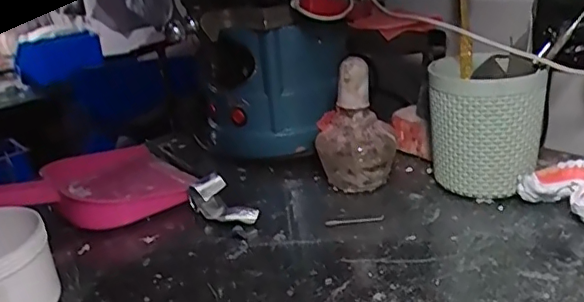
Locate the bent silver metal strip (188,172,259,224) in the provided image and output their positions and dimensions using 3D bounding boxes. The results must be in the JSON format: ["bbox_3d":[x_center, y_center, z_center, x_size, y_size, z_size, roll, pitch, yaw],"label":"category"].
[{"bbox_3d":[-0.061,0.045,0.501,0.032,0.032,0.068,-24,28,-37],"label":"bent silver metal strip"}]

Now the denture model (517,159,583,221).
[{"bbox_3d":[0.226,0.032,0.453,0.052,0.035,0.060,-20,26,-30],"label":"denture model"}]

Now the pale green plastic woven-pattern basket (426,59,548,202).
[{"bbox_3d":[0.168,-0.018,0.490,0.089,0.110,0.079,2,23,18],"label":"pale green plastic woven-pattern basket"}]

